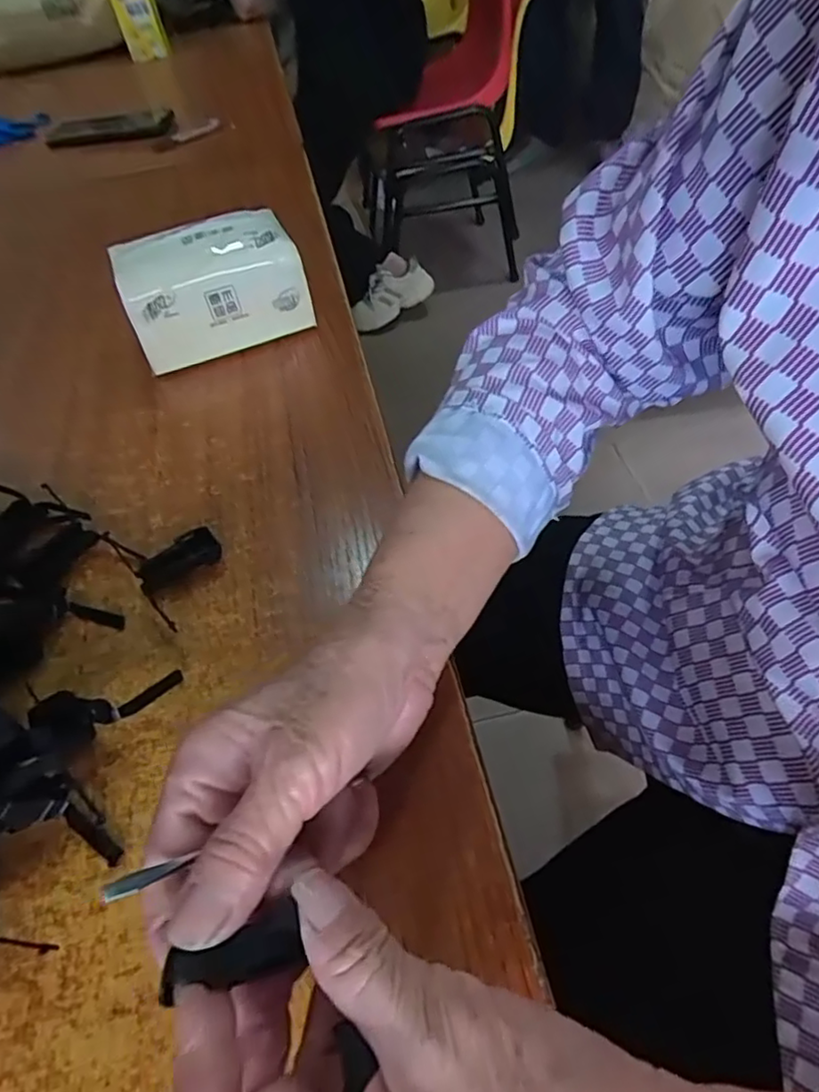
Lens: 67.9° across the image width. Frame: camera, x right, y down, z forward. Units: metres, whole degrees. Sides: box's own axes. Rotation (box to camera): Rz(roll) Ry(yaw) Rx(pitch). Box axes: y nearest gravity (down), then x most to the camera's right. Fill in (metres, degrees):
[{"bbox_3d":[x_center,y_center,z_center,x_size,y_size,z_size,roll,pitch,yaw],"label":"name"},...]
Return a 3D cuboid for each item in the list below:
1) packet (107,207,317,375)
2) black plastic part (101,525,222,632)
[{"bbox_3d":[-0.153,-0.203,0.484,0.133,0.085,0.074,-20,51,-10],"label":"packet"},{"bbox_3d":[-0.135,0.008,0.352,0.048,0.014,0.085,-35,56,-22],"label":"black plastic part"}]

